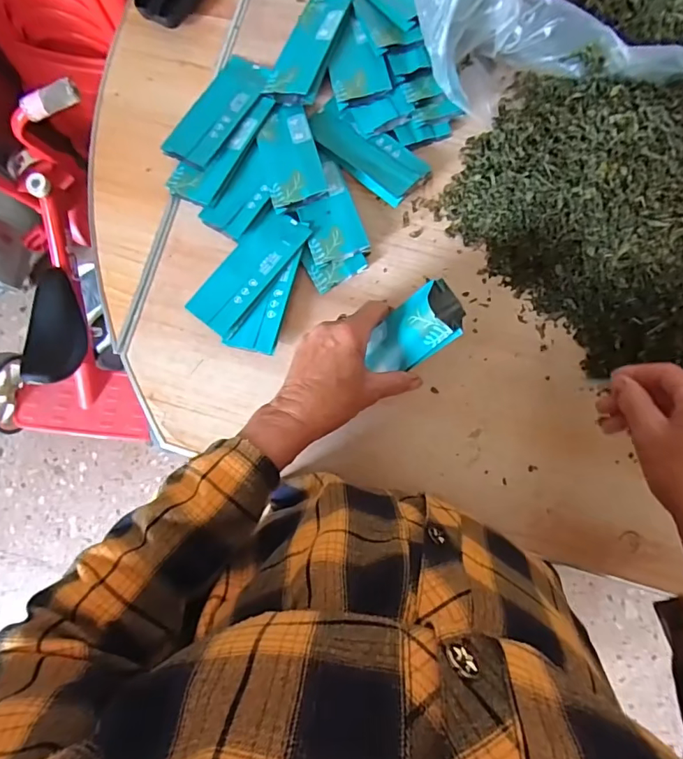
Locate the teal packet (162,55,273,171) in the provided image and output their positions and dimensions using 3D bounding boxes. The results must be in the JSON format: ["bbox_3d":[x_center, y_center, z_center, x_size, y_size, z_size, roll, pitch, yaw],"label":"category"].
[{"bbox_3d":[-0.125,-0.274,0.487,0.054,0.008,0.133,30,84,6],"label":"teal packet"}]

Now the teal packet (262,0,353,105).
[{"bbox_3d":[-0.032,-0.347,0.494,0.049,0.015,0.136,22,83,5],"label":"teal packet"}]

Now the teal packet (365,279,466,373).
[{"bbox_3d":[0.056,-0.036,0.396,0.033,0.098,0.049,-18,80,-38],"label":"teal packet"}]

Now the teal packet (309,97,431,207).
[{"bbox_3d":[0.021,-0.228,0.479,0.130,0.013,0.050,43,86,7],"label":"teal packet"}]

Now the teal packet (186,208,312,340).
[{"bbox_3d":[-0.090,-0.106,0.465,0.054,0.005,0.130,37,83,13],"label":"teal packet"}]

